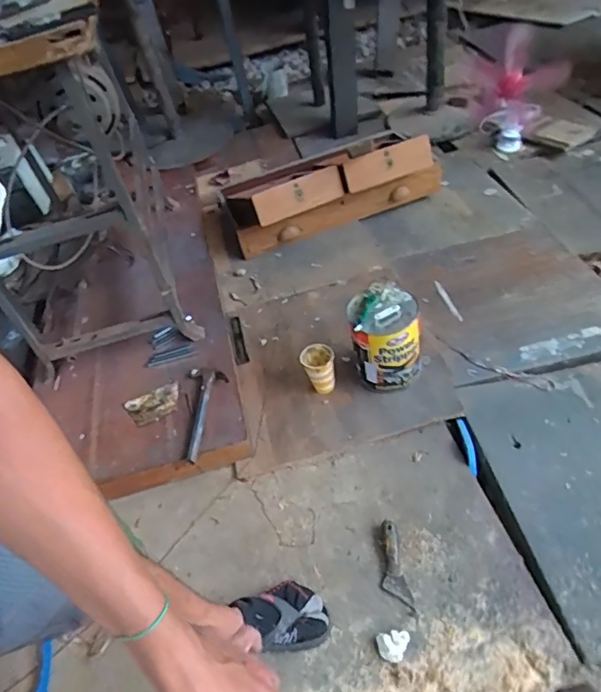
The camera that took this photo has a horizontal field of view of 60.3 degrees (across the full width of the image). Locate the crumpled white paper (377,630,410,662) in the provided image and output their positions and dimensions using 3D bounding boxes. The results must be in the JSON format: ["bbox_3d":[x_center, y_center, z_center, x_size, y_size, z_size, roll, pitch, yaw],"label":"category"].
[{"bbox_3d":[0.165,0.529,0.911,0.058,0.020,0.047,-12,44,1],"label":"crumpled white paper"}]

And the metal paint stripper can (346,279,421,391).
[{"bbox_3d":[0.205,-0.012,1.274,0.159,0.240,0.172,-7,44,7],"label":"metal paint stripper can"}]

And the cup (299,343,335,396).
[{"bbox_3d":[0.045,0.069,1.312,0.082,0.118,0.072,-5,45,2],"label":"cup"}]

